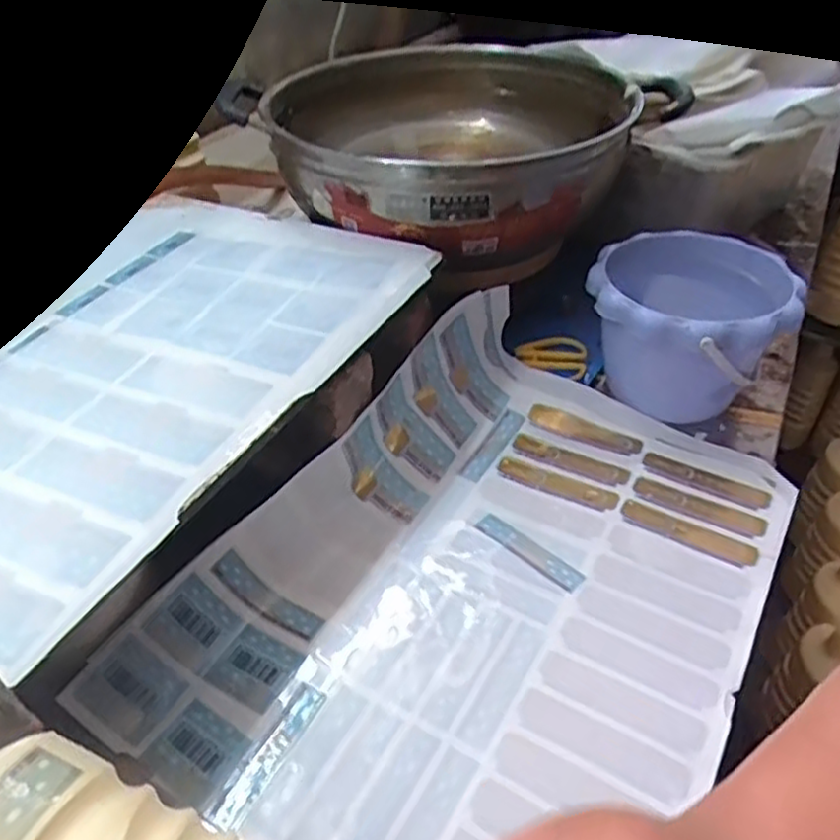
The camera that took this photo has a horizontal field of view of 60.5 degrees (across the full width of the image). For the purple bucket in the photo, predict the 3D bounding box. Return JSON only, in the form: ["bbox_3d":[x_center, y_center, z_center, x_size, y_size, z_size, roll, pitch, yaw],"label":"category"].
[{"bbox_3d":[0.216,-0.076,0.595,0.148,0.121,0.175,16,44,18],"label":"purple bucket"}]

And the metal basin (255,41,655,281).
[{"bbox_3d":[0.029,-0.264,0.651,0.309,0.075,0.317,1,41,-1],"label":"metal basin"}]

